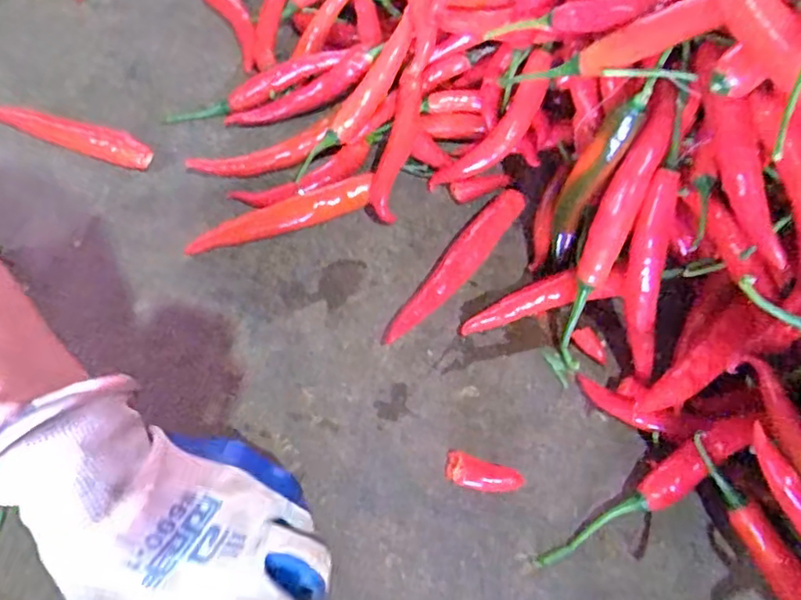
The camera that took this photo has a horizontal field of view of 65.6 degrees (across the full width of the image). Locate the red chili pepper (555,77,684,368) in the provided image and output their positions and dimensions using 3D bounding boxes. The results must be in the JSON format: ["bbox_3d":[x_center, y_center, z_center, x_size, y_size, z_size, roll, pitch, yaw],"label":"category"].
[{"bbox_3d":[0.123,-0.040,0.366,0.021,0.168,0.015,22,19,13],"label":"red chili pepper"}]

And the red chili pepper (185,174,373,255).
[{"bbox_3d":[-0.084,-0.060,0.441,0.132,0.017,0.022,-15,61,-9],"label":"red chili pepper"}]

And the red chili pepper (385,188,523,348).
[{"bbox_3d":[0.039,-0.022,0.419,0.025,0.020,0.138,31,65,17],"label":"red chili pepper"}]

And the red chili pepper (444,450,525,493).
[{"bbox_3d":[0.046,0.099,0.349,0.042,0.011,0.017,17,61,10],"label":"red chili pepper"}]

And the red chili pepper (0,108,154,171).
[{"bbox_3d":[-0.257,-0.129,0.484,0.150,0.017,0.022,20,62,12],"label":"red chili pepper"}]

